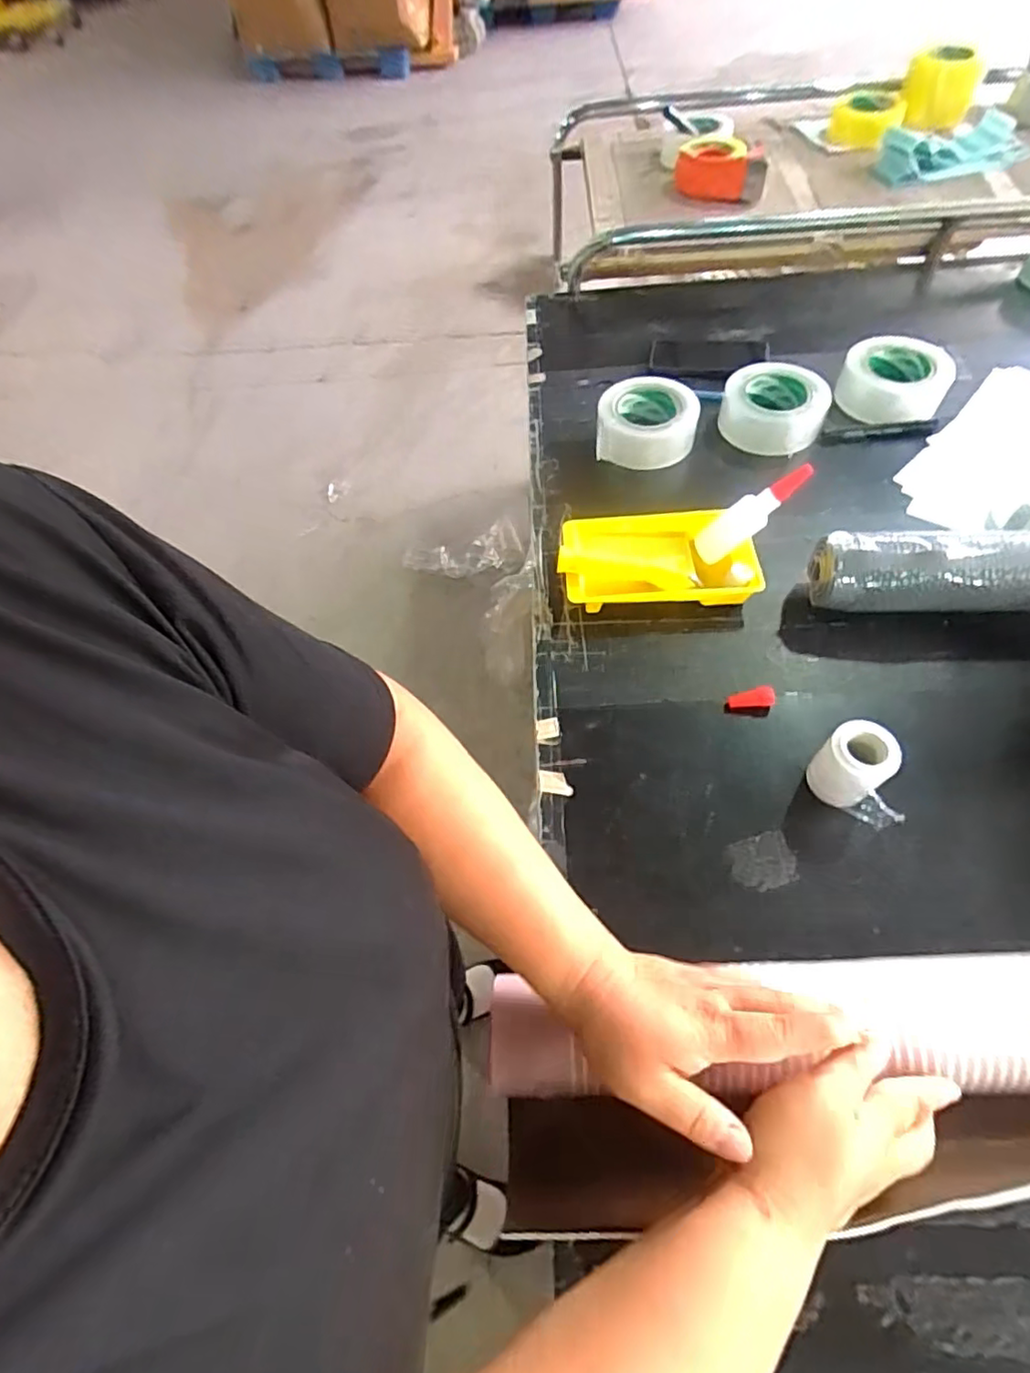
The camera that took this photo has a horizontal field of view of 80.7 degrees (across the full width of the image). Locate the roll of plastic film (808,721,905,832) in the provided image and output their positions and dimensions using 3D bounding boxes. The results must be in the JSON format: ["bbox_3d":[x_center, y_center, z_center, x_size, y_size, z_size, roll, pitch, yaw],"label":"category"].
[{"bbox_3d":[0.291,0.074,0.519,0.069,0.070,0.059,32,67,19],"label":"roll of plastic film"}]

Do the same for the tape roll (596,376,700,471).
[{"bbox_3d":[0.172,-0.343,0.794,0.126,0.056,0.129,12,61,11],"label":"tape roll"}]

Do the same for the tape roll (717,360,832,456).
[{"bbox_3d":[0.336,-0.365,0.792,0.124,0.056,0.124,-2,60,3],"label":"tape roll"}]

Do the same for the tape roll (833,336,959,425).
[{"bbox_3d":[0.496,-0.398,0.799,0.128,0.052,0.133,29,66,19],"label":"tape roll"}]

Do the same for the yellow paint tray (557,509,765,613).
[{"bbox_3d":[0.152,-0.141,0.668,0.208,0.045,0.122,-2,60,4],"label":"yellow paint tray"}]

